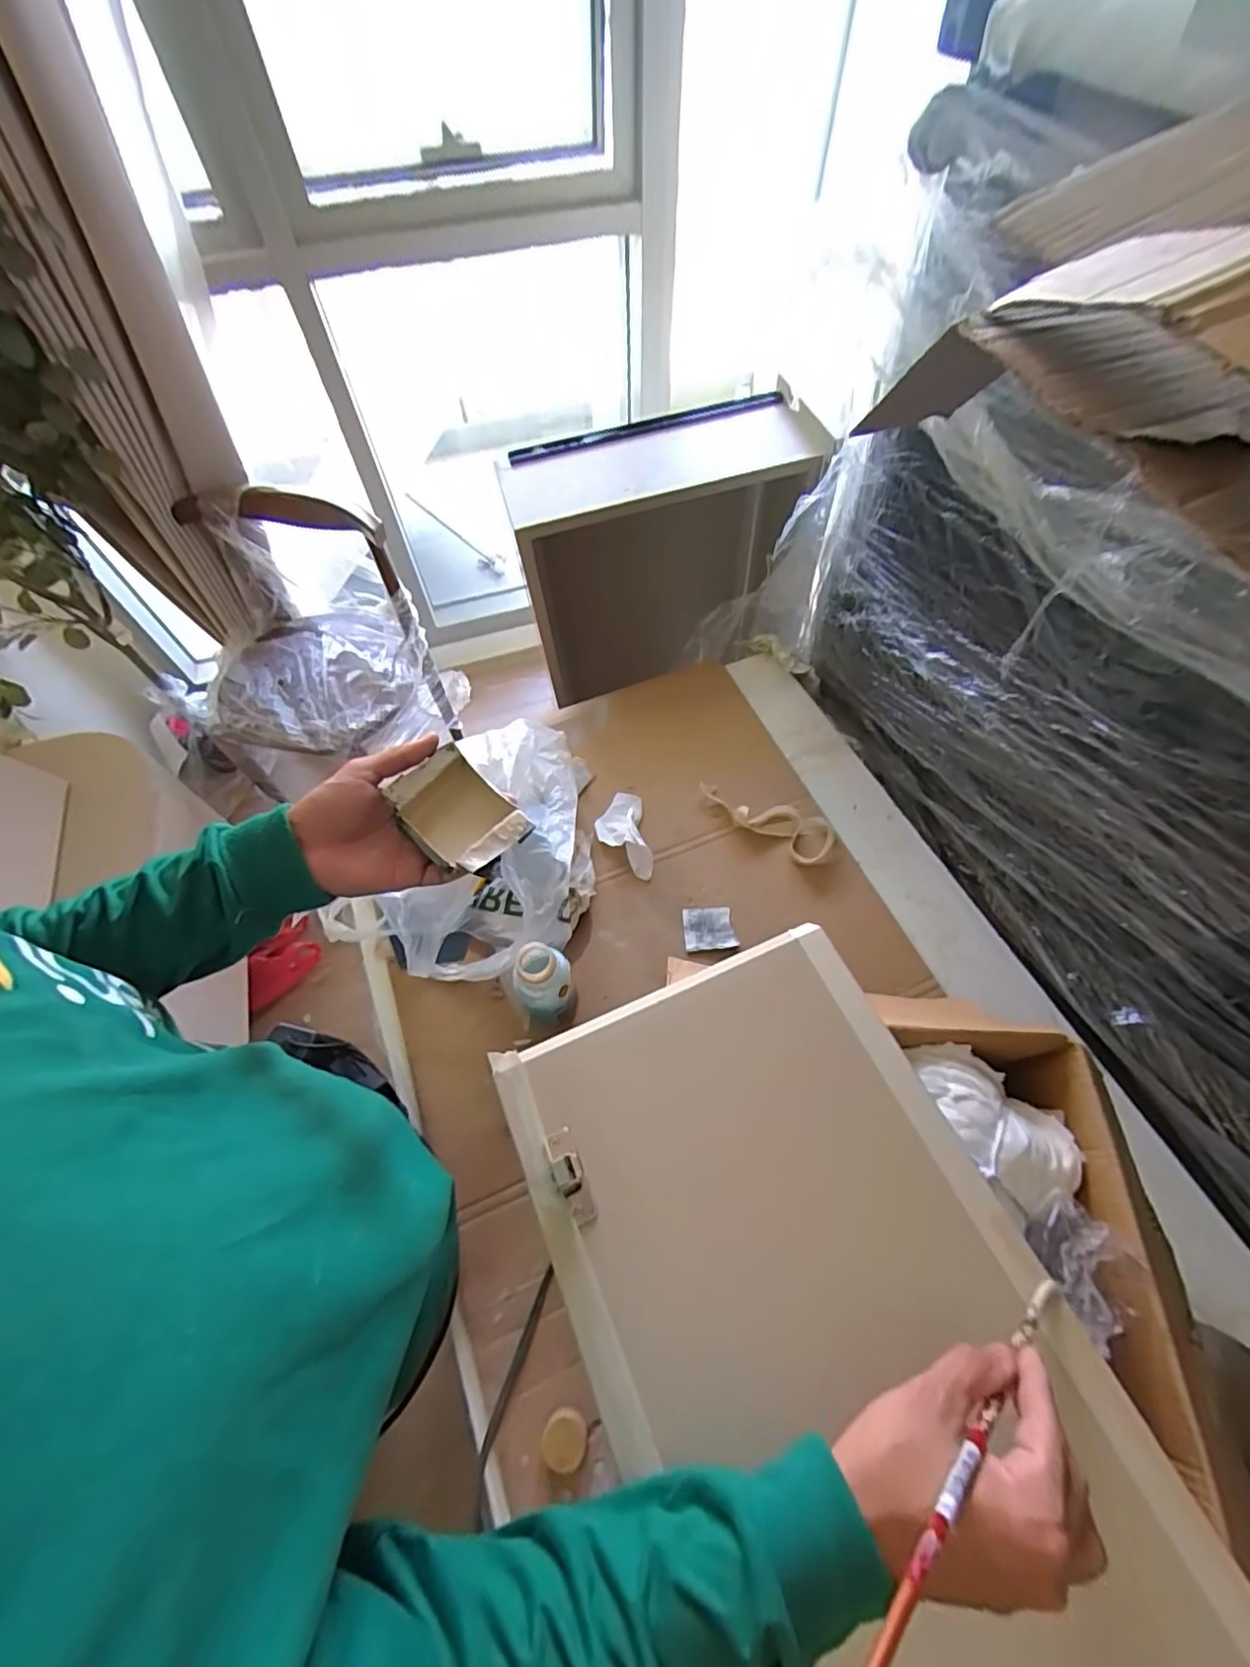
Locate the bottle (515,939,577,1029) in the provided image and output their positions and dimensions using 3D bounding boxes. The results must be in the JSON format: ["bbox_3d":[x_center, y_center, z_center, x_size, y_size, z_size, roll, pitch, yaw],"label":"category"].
[{"bbox_3d":[-0.083,0.173,0.663,0.057,0.167,0.059,-1,61,1],"label":"bottle"}]

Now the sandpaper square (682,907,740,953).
[{"bbox_3d":[0.106,0.121,0.766,0.062,0.006,0.055,-7,66,0],"label":"sandpaper square"}]

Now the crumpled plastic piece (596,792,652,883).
[{"bbox_3d":[-0.004,-0.004,0.826,0.067,0.034,0.135,-8,61,-3],"label":"crumpled plastic piece"}]

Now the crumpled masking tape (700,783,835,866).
[{"bbox_3d":[0.195,-0.030,0.830,0.189,0.034,0.073,34,67,19],"label":"crumpled masking tape"}]

